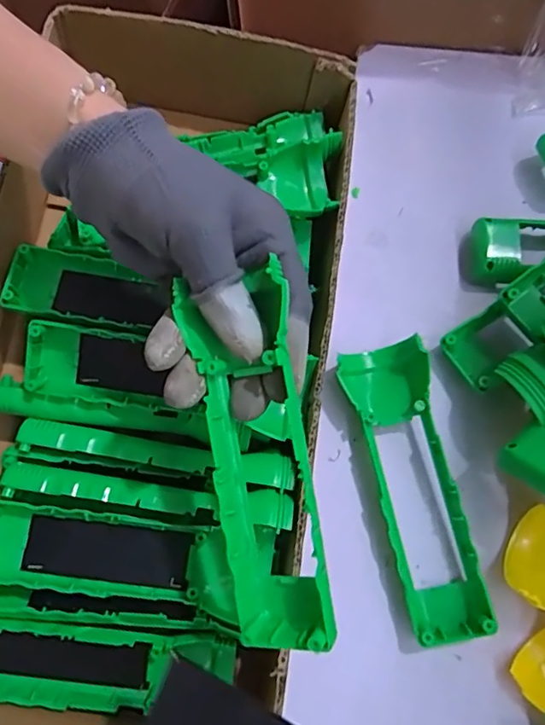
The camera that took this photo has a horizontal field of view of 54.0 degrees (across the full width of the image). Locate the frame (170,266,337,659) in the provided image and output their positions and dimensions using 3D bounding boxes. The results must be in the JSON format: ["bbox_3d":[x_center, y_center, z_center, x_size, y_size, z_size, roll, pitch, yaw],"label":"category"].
[{"bbox_3d":[-0.007,0.043,0.229,0.046,0.031,0.156,-9,90,-1],"label":"frame"}]

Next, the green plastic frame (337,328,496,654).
[{"bbox_3d":[0.077,0.068,0.298,0.047,0.026,0.163,-11,75,-1],"label":"green plastic frame"}]

